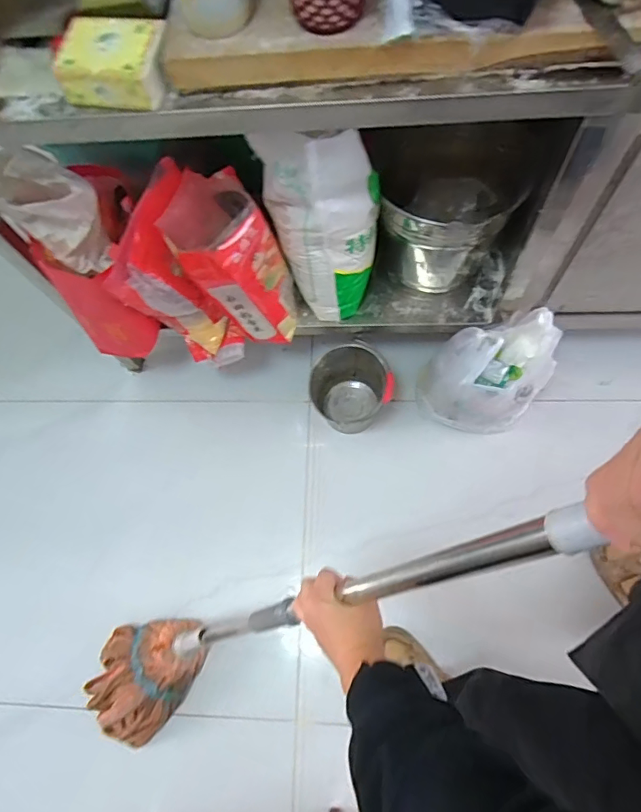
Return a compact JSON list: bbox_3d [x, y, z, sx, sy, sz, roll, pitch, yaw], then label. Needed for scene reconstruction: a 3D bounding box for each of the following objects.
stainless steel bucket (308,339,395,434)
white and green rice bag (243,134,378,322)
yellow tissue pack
[{"bbox_3d":[0.079,-0.039,1.255,0.182,0.202,0.166,-1,70,2],"label":"stainless steel bucket"},{"bbox_3d":[0.006,-0.345,0.940,0.218,0.457,0.125,-4,69,4],"label":"white and green rice bag"},{"bbox_3d":[-0.261,-0.435,0.616,0.136,0.056,0.089,6,70,8],"label":"yellow tissue pack"}]

